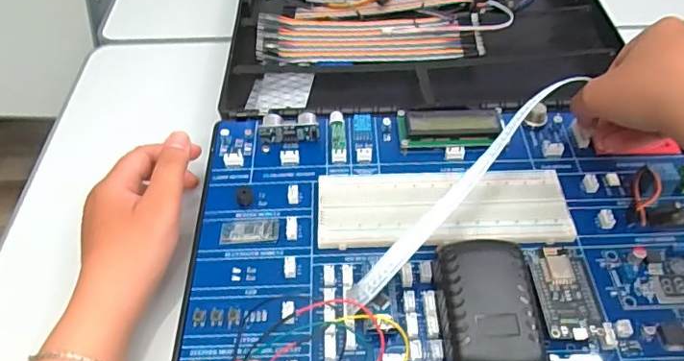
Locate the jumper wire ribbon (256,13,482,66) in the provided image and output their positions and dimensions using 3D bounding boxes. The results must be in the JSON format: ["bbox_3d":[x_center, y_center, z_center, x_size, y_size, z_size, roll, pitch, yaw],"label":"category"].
[{"bbox_3d":[0.023,-0.137,0.511,0.202,0.010,0.063,-1,50,0],"label":"jumper wire ribbon"}]

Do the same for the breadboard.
[{"bbox_3d":[0.067,0.018,0.358,0.162,0.010,0.057,-1,50,0],"label":"breadboard"}]

